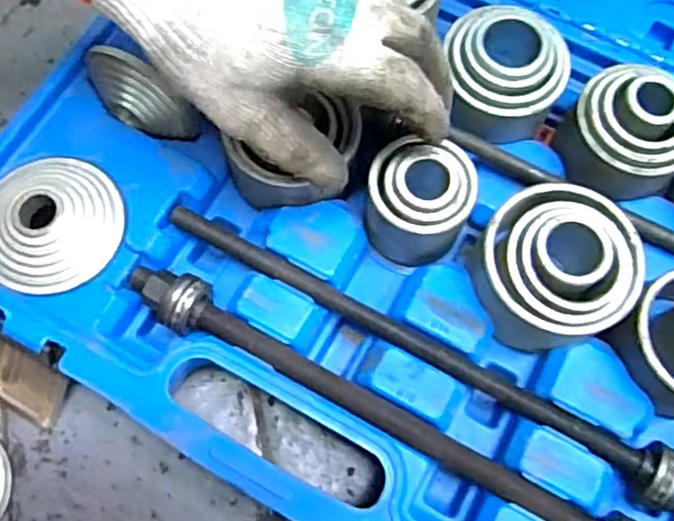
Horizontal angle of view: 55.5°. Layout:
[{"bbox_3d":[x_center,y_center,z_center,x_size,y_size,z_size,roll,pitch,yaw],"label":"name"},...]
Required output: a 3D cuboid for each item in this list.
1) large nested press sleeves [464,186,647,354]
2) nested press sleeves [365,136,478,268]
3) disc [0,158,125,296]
[{"bbox_3d":[0.123,0.003,0.365,0.091,0.040,0.083,0,71,-1],"label":"large nested press sleeves"},{"bbox_3d":[0.050,-0.033,0.391,0.061,0.071,0.058,0,72,0],"label":"nested press sleeves"},{"bbox_3d":[-0.175,-0.024,0.383,0.082,0.018,0.084,0,71,-1],"label":"disc"}]

